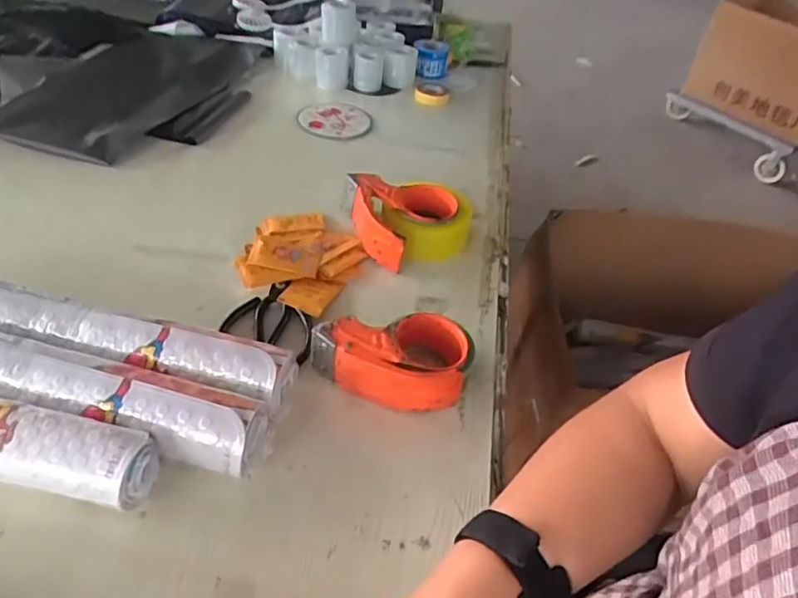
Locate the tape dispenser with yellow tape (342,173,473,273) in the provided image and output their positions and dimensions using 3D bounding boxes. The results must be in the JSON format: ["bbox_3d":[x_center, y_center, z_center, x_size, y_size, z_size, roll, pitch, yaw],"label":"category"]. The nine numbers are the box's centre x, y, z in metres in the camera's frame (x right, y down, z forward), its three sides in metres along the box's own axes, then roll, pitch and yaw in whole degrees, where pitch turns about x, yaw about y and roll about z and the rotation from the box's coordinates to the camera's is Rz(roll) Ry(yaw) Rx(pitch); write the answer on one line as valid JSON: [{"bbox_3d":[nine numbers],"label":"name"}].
[{"bbox_3d":[0.009,-0.110,0.796,0.182,0.053,0.148,7,42,-1],"label":"tape dispenser with yellow tape"}]

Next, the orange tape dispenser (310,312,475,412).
[{"bbox_3d":[-0.006,0.056,0.612,0.159,0.059,0.100,16,42,9],"label":"orange tape dispenser"}]

